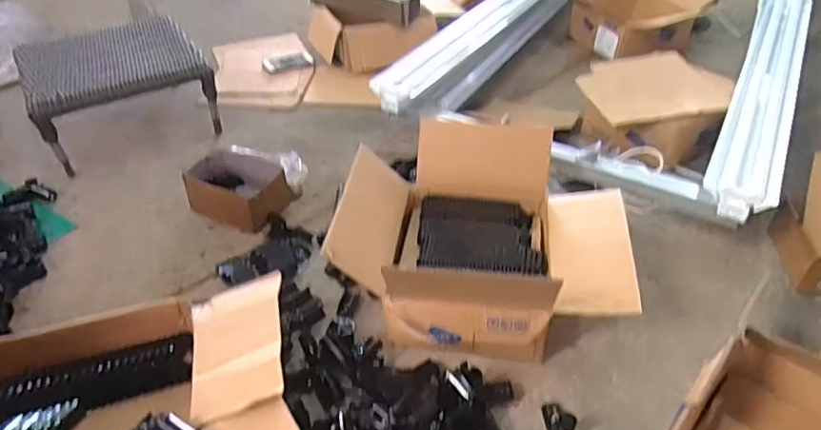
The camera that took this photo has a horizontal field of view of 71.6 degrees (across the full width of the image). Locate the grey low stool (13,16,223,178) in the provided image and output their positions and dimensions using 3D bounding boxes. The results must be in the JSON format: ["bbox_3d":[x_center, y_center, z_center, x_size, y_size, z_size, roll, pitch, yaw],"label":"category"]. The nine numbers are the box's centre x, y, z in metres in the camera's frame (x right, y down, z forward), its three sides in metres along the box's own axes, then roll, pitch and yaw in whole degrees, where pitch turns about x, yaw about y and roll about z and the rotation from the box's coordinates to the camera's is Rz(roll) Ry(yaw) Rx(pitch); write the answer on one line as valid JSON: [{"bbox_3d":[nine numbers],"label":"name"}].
[{"bbox_3d":[-0.765,-0.331,1.492,0.404,0.242,0.333,-24,46,-27],"label":"grey low stool"}]

